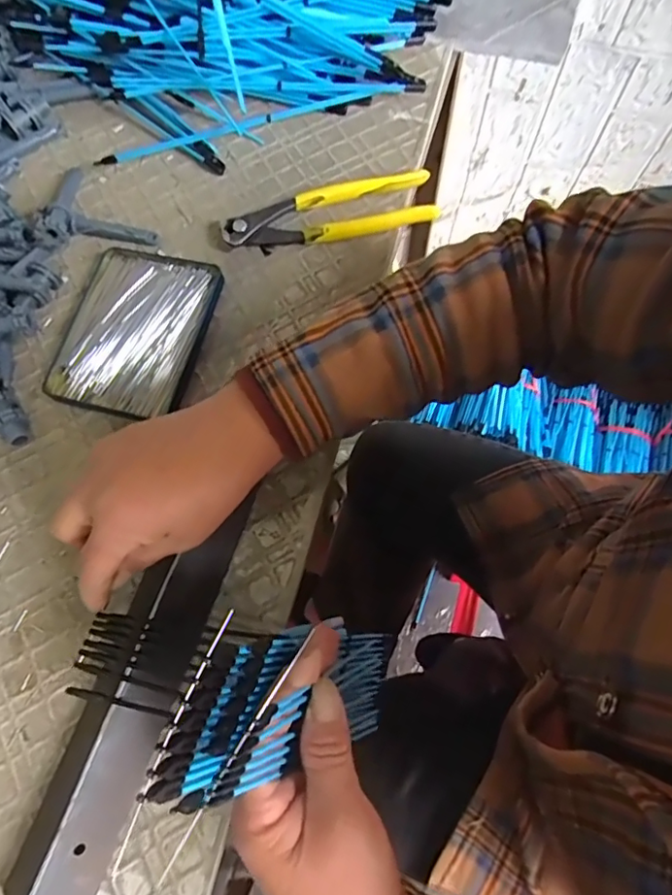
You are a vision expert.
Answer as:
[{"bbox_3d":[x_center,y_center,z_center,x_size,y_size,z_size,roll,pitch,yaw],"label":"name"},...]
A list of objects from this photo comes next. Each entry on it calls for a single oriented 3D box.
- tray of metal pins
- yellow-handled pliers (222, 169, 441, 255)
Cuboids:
[{"bbox_3d":[-0.150,-0.086,0.401,0.102,0.010,0.128,13,71,6],"label":"tray of metal pins"},{"bbox_3d":[-0.005,-0.183,0.426,0.162,0.018,0.044,-10,71,-3],"label":"yellow-handled pliers"}]

